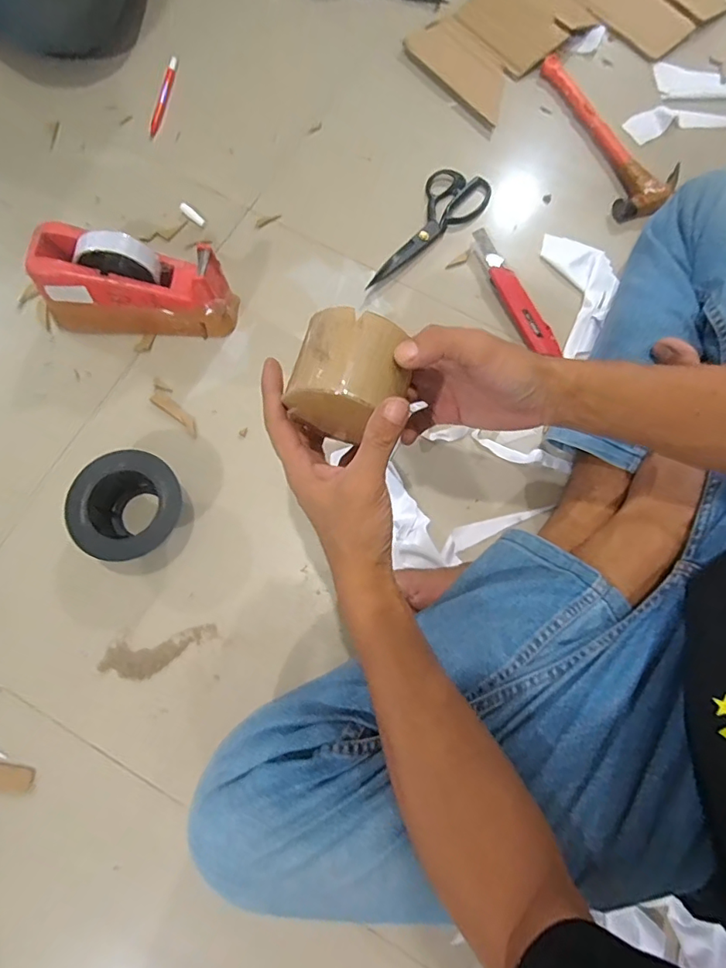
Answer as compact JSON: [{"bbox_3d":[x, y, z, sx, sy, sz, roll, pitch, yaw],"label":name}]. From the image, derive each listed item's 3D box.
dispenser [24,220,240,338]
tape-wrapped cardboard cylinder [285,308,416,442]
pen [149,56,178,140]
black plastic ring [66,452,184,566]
[{"bbox_3d":[-0.244,-0.214,0.551,0.187,0.111,0.070,7,74,2],"label":"dispenser"},{"bbox_3d":[-0.010,-0.074,0.371,0.072,0.074,0.073,18,75,5],"label":"tape-wrapped cardboard cylinder"},{"bbox_3d":[-0.271,-0.526,0.690,0.014,0.011,0.126,8,74,2],"label":"pen"},{"bbox_3d":[-0.235,0.024,0.518,0.103,0.058,0.104,0,74,0],"label":"black plastic ring"}]

